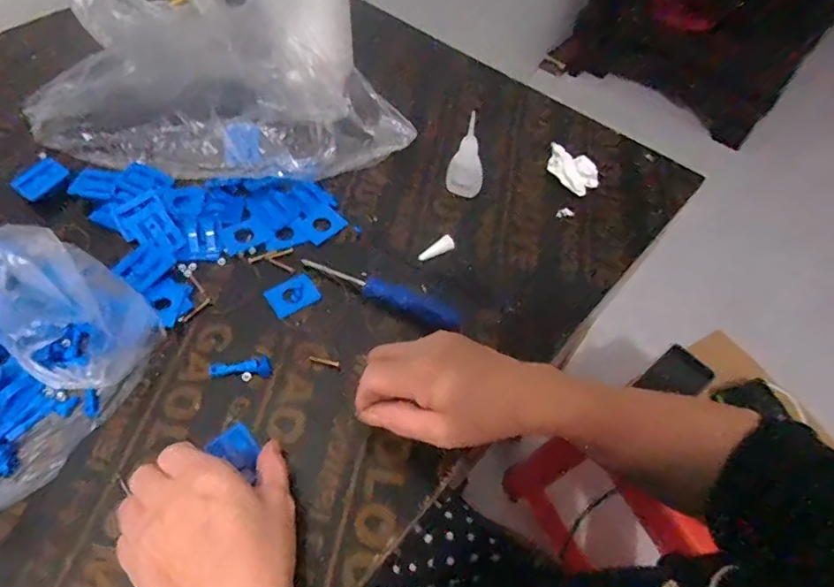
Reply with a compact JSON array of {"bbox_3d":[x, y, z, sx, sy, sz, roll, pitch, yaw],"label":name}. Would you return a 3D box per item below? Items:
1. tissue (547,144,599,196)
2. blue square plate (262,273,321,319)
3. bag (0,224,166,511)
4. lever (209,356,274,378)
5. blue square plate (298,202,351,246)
[{"bbox_3d":[0.160,-0.130,0.544,0.033,0.022,0.063,-38,66,-25],"label":"tissue"},{"bbox_3d":[-0.110,0.001,0.459,0.041,0.004,0.034,-28,62,-20],"label":"blue square plate"},{"bbox_3d":[-0.308,0.036,0.368,0.174,0.084,0.200,24,58,12],"label":"bag"},{"bbox_3d":[-0.140,0.058,0.415,0.049,0.004,0.018,-1,56,-4],"label":"lever"},{"bbox_3d":[-0.092,-0.067,0.506,0.041,0.006,0.038,-38,66,-25],"label":"blue square plate"}]

